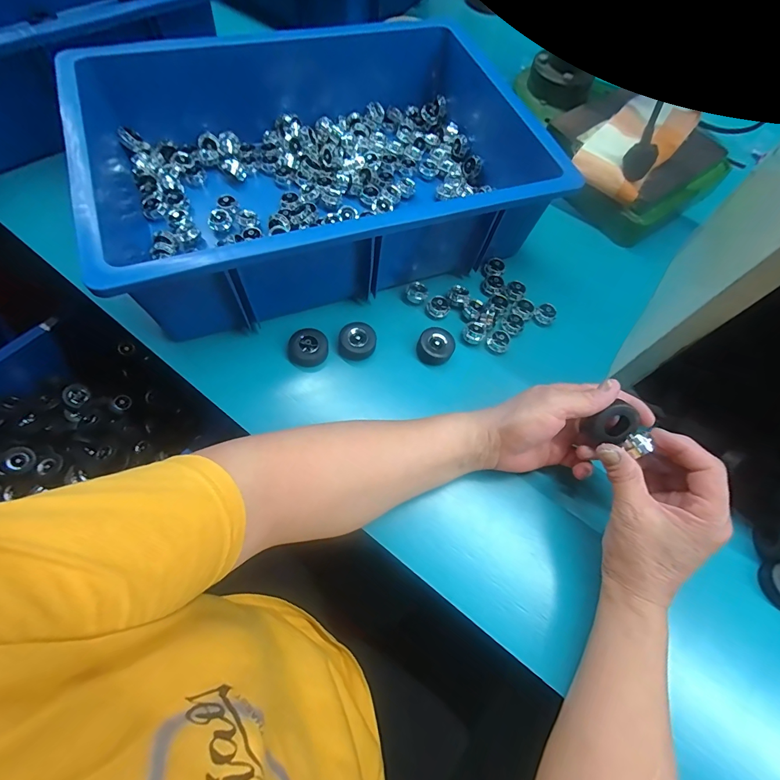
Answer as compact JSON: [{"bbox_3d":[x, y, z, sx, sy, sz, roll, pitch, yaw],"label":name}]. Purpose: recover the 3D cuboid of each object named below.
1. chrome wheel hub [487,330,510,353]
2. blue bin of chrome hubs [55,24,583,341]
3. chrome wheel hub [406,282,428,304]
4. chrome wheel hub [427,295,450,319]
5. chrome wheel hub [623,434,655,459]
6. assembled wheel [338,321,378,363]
[{"bbox_3d":[0.119,-0.053,0.412,0.022,0.012,0.024,2,67,-4],"label":"chrome wheel hub"},{"bbox_3d":[-0.080,-0.270,0.417,0.468,0.109,0.347,-19,70,-12],"label":"blue bin of chrome hubs"},{"bbox_3d":[0.031,-0.110,0.427,0.023,0.012,0.021,2,67,-4],"label":"chrome wheel hub"},{"bbox_3d":[0.054,-0.091,0.421,0.025,0.011,0.024,2,67,-4],"label":"chrome wheel hub"},{"bbox_3d":[0.189,0.041,0.290,0.016,0.010,0.016,1,69,-2],"label":"chrome wheel hub"},{"bbox_3d":[-0.033,-0.051,0.385,0.037,0.013,0.040,2,67,-4],"label":"assembled wheel"}]

